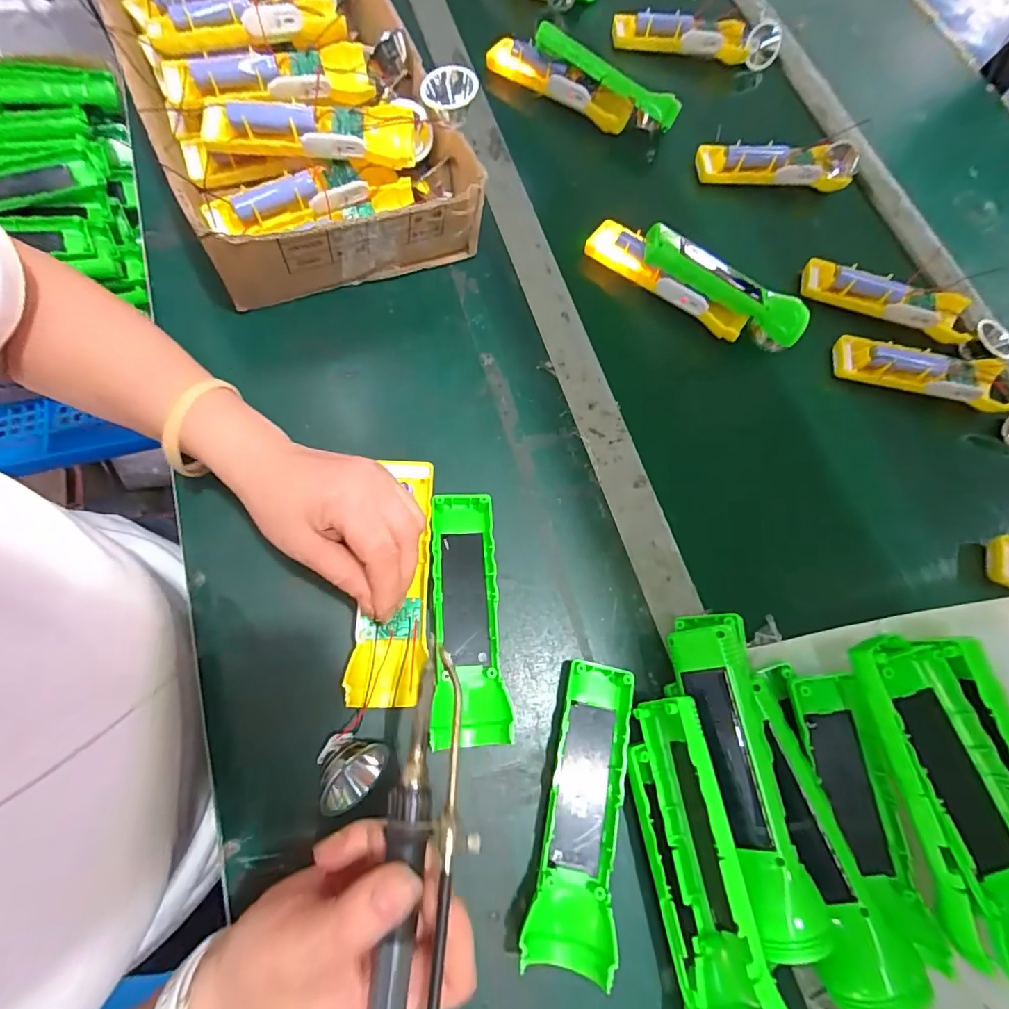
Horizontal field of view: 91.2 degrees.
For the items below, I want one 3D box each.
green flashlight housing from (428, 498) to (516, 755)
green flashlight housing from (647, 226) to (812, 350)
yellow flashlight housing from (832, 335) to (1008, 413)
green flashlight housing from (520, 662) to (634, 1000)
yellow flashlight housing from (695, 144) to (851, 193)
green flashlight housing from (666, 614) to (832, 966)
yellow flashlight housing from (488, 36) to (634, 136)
[{"bbox_3d":[-0.024,0.073,0.333,0.048,0.028,0.162,-1,74,-2],"label":"green flashlight housing"},{"bbox_3d":[0.198,-0.198,0.445,0.163,0.031,0.043,23,74,-11],"label":"green flashlight housing"},{"bbox_3d":[0.389,-0.124,0.459,0.156,0.016,0.047,10,74,1],"label":"yellow flashlight housing"},{"bbox_3d":[0.049,0.184,0.300,0.045,0.022,0.163,13,74,2],"label":"green flashlight housing"},{"bbox_3d":[0.291,-0.368,0.533,0.162,0.030,0.045,-1,74,-2],"label":"yellow flashlight housing"},{"bbox_3d":[0.133,0.150,0.286,0.046,0.038,0.166,-5,74,-3],"label":"green flashlight housing"},{"bbox_3d":[0.057,-0.448,0.525,0.163,0.029,0.027,33,75,8],"label":"yellow flashlight housing"}]

